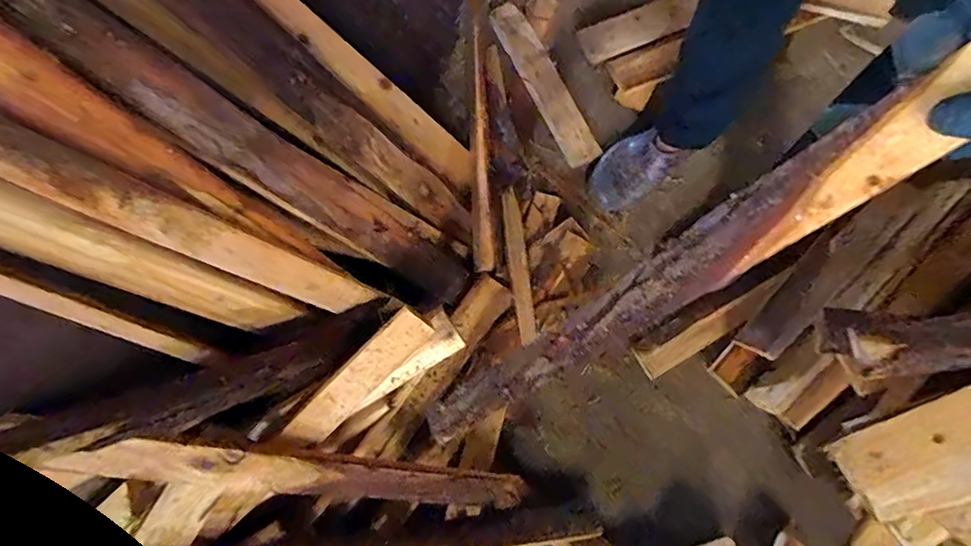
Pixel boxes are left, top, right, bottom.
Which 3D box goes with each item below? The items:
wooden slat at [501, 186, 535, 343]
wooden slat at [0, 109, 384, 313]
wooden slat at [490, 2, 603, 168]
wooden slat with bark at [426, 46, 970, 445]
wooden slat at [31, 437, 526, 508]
[{"bbox_3d":[0.046,-0.012,0.701,0.025,0.019,0.214,-5,73,-2],"label":"wooden slat"},{"bbox_3d":[-0.259,-0.039,0.455,0.024,0.379,0.044,0,68,41],"label":"wooden slat"},{"bbox_3d":[0.095,-0.299,0.805,0.063,0.027,0.280,-28,87,-8],"label":"wooden slat"},{"bbox_3d":[0.122,0.004,0.339,0.455,0.012,0.041,-38,74,26],"label":"wooden slat with bark"},{"bbox_3d":[-0.168,0.209,0.525,0.444,0.043,0.046,15,72,-21],"label":"wooden slat"}]

